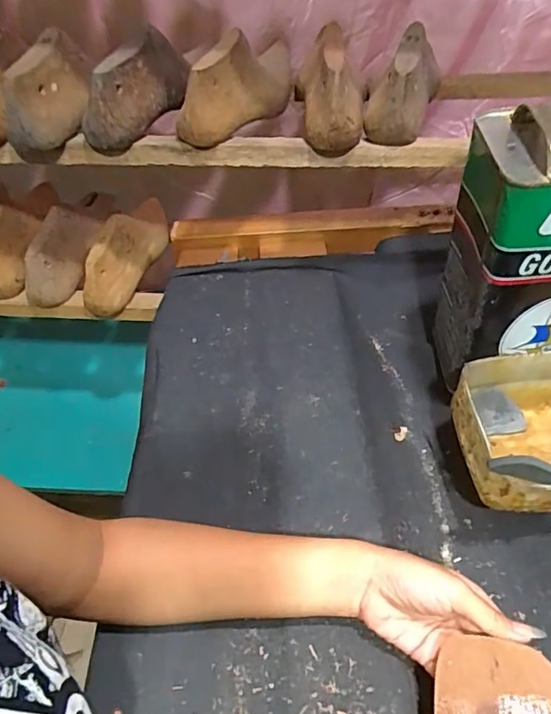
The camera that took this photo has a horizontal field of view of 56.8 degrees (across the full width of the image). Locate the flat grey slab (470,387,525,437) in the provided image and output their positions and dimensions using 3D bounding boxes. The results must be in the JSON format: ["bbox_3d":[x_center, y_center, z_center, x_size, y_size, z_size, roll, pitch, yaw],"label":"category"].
[{"bbox_3d":[0.207,0.050,0.470,0.044,0.047,0.005,-14,9,-4],"label":"flat grey slab"}]

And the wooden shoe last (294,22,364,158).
[{"bbox_3d":[0.054,-0.273,0.507,0.066,0.082,0.162,-1,48,-2],"label":"wooden shoe last"}]

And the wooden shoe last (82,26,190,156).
[{"bbox_3d":[-0.138,-0.268,0.510,0.045,0.075,0.139,17,50,14],"label":"wooden shoe last"}]

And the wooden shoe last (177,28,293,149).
[{"bbox_3d":[-0.035,-0.276,0.515,0.042,0.077,0.168,21,51,17],"label":"wooden shoe last"}]

